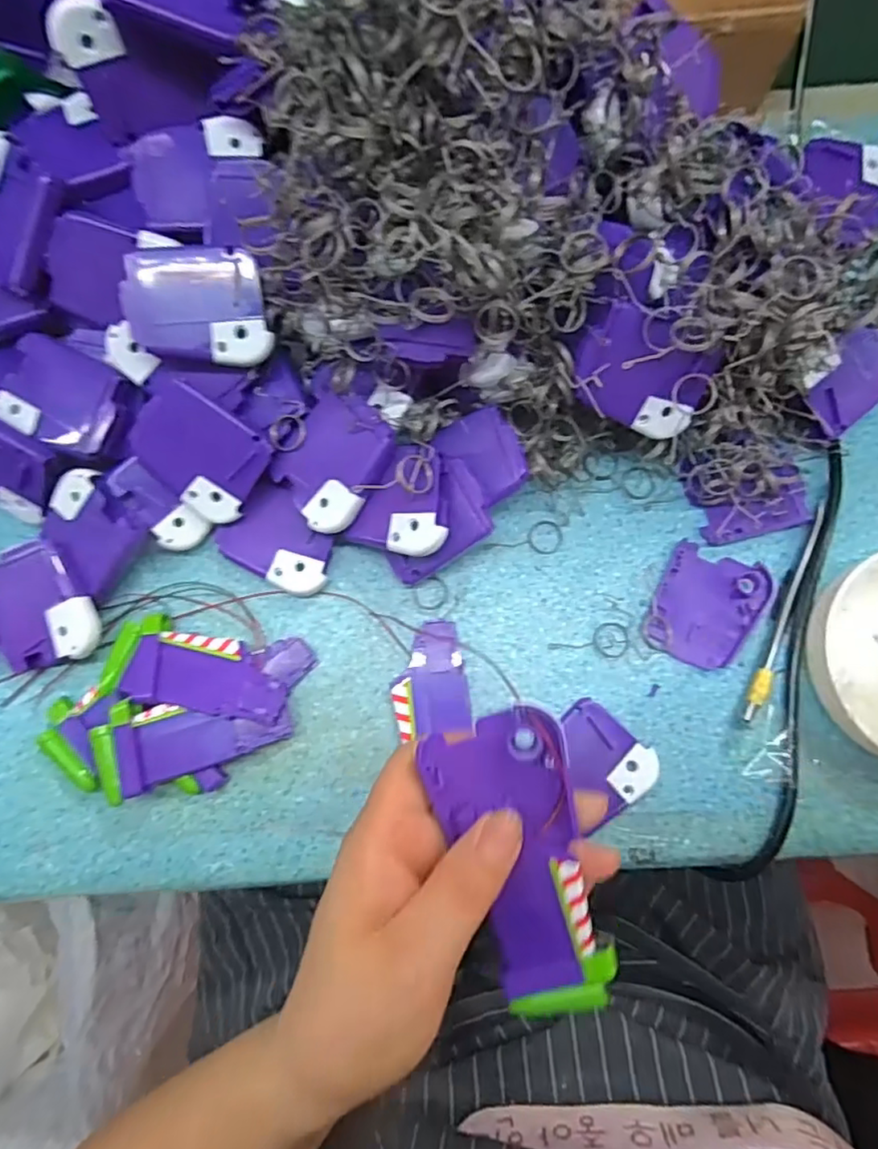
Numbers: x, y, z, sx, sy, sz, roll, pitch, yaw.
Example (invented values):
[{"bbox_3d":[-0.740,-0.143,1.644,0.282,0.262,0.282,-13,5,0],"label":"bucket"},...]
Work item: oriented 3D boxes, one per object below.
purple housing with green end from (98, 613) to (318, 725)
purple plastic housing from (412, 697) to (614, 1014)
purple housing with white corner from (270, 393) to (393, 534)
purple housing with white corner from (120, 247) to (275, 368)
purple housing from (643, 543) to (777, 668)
[{"bbox_3d":[-0.115,0.047,0.303,0.095,0.010,0.043,10,62,-3],"label":"purple housing with green end"},{"bbox_3d":[0.030,0.109,0.226,0.051,0.010,0.122,-13,98,-2],"label":"purple plastic housing"},{"bbox_3d":[-0.054,-0.056,0.301,0.049,0.008,0.058,41,101,12],"label":"purple housing with white corner"},{"bbox_3d":[-0.112,-0.126,0.284,0.062,0.013,0.050,2,100,-13],"label":"purple housing with white corner"},{"bbox_3d":[0.139,0.018,0.313,0.052,0.007,0.060,24,82,4],"label":"purple housing"}]

